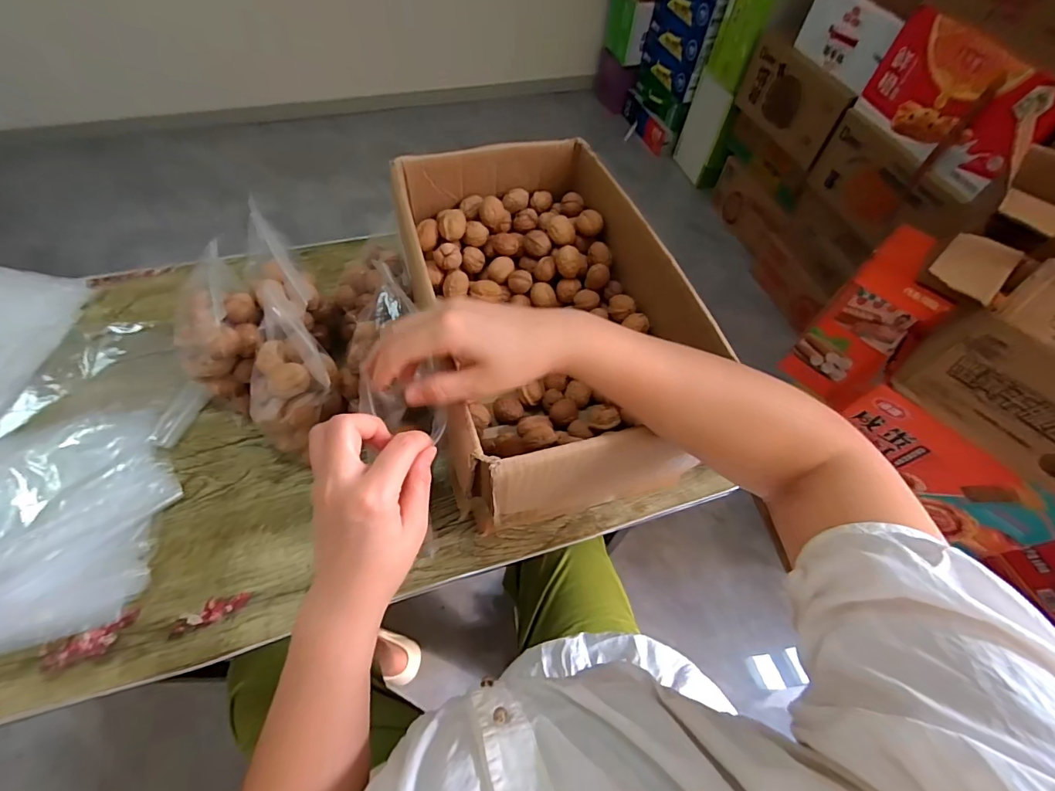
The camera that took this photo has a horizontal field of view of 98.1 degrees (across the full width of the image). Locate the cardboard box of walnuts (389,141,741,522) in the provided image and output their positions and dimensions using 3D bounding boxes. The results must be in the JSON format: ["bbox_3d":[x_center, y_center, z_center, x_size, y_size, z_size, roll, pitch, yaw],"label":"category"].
[{"bbox_3d":[0.015,-0.092,0.529,0.257,0.170,0.431,-12,60,-11],"label":"cardboard box of walnuts"}]

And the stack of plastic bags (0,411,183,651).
[{"bbox_3d":[-0.512,0.134,0.455,0.268,0.014,0.226,-15,60,-13],"label":"stack of plastic bags"}]

